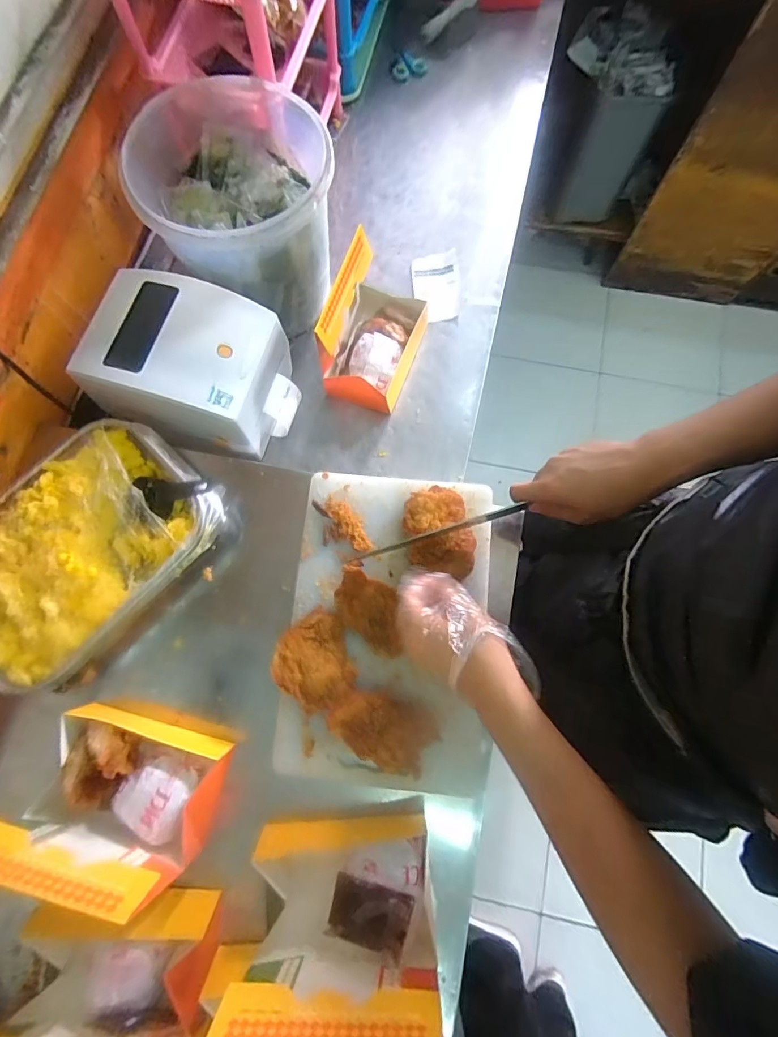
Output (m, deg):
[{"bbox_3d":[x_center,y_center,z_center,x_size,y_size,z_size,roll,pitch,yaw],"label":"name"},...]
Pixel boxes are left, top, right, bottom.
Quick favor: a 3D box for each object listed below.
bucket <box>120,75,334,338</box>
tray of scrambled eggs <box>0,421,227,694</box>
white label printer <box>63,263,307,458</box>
[{"bbox_3d":[-0.196,-0.431,0.667,0.240,0.228,0.266,-3,76,1],"label":"bucket"},{"bbox_3d":[-0.356,0.036,0.540,0.300,0.058,0.217,-41,79,-8],"label":"tray of scrambled eggs"},{"bbox_3d":[-0.252,-0.202,0.617,0.229,0.140,0.180,14,77,5],"label":"white label printer"}]

